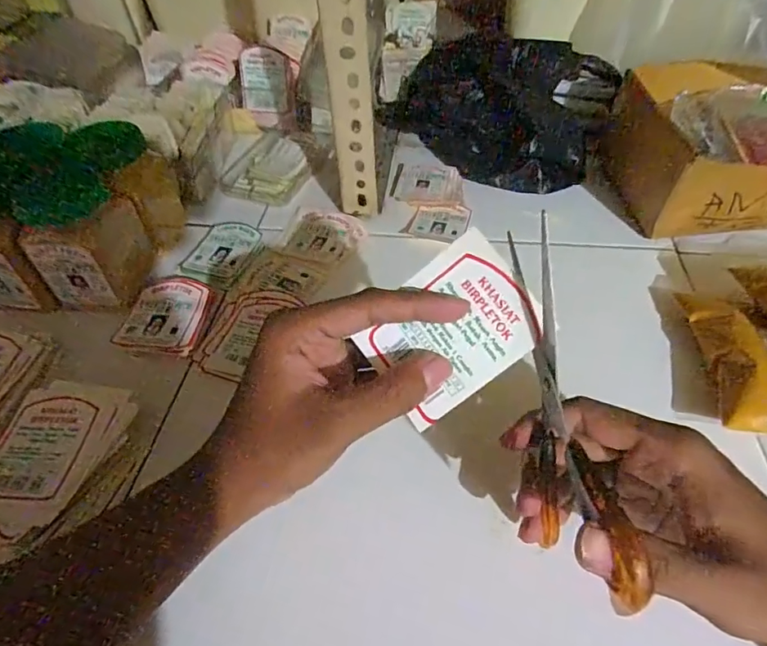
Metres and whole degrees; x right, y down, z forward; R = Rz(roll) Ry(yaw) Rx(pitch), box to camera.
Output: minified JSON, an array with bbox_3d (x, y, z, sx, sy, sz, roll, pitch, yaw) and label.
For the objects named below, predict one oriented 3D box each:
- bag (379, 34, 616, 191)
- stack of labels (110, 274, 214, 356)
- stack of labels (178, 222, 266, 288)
[{"bbox_3d":[0.119,-0.244,0.536,0.124,0.099,0.244,-32,54,-24],"label":"bag"},{"bbox_3d":[-0.177,-0.007,0.393,0.066,0.009,0.075,3,48,5],"label":"stack of labels"},{"bbox_3d":[-0.148,-0.065,0.454,0.063,0.009,0.083,15,50,15],"label":"stack of labels"}]

